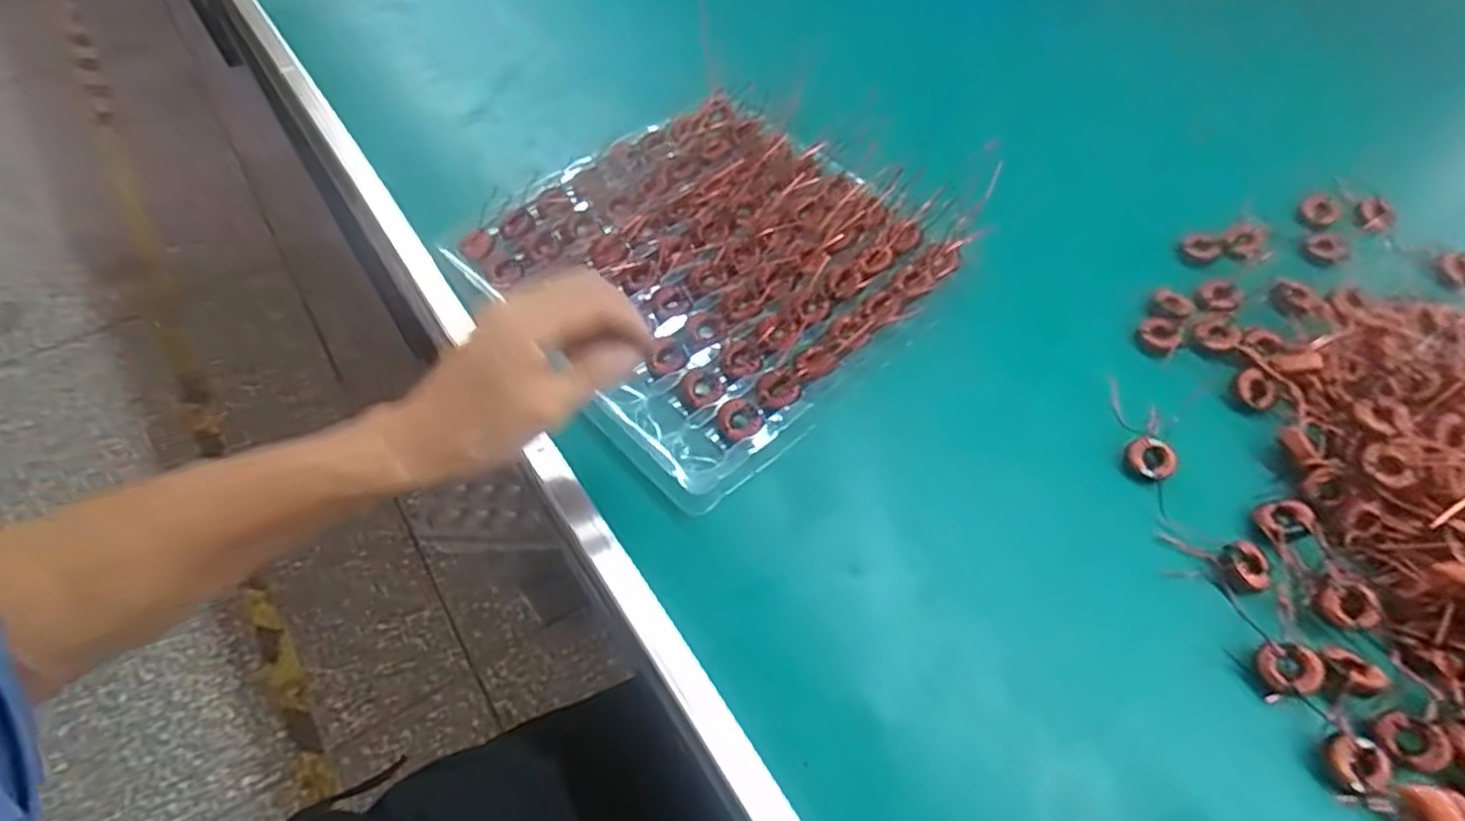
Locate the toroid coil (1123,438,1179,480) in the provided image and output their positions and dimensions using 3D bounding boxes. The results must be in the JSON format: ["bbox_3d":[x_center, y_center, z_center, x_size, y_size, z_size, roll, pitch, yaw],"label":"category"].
[{"bbox_3d":[0.254,0.030,0.437,0.028,0.015,0.021,40,64,22],"label":"toroid coil"}]

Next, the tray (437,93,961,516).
[{"bbox_3d":[-0.019,-0.101,0.511,0.268,0.033,0.277,-37,64,-23],"label":"tray"}]

